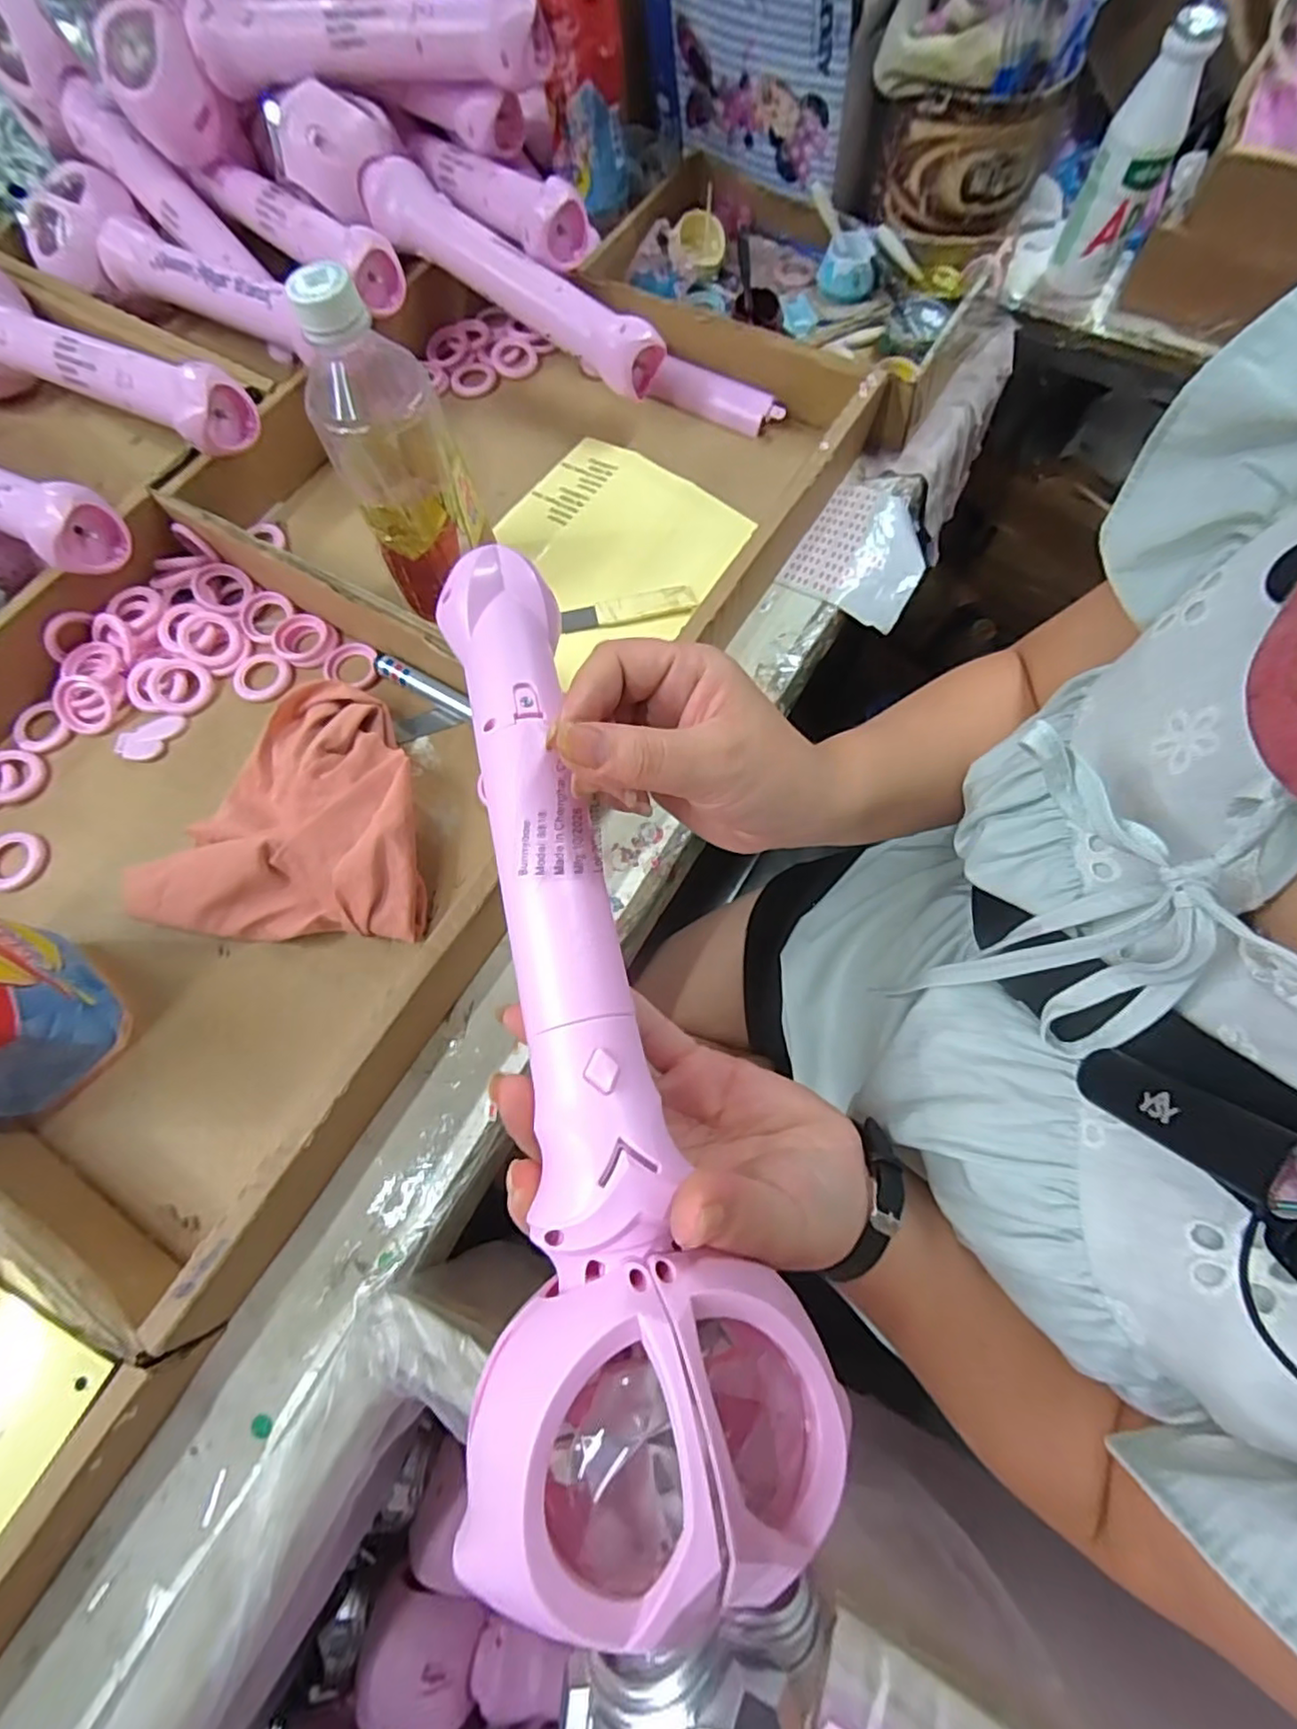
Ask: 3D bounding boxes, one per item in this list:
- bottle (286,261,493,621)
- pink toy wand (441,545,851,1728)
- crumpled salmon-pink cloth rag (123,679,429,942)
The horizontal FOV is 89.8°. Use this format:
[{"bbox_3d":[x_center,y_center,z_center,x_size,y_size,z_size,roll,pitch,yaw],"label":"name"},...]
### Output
[{"bbox_3d":[-0.139,-0.227,0.372,0.073,0.175,0.078,-21,74,-8],"label":"bottle"},{"bbox_3d":[-0.022,0.036,0.207,0.087,0.035,0.358,-11,68,-5],"label":"pink toy wand"},{"bbox_3d":[-0.208,-0.034,0.381,0.158,0.034,0.150,2,72,-1],"label":"crumpled salmon-pink cloth rag"}]

